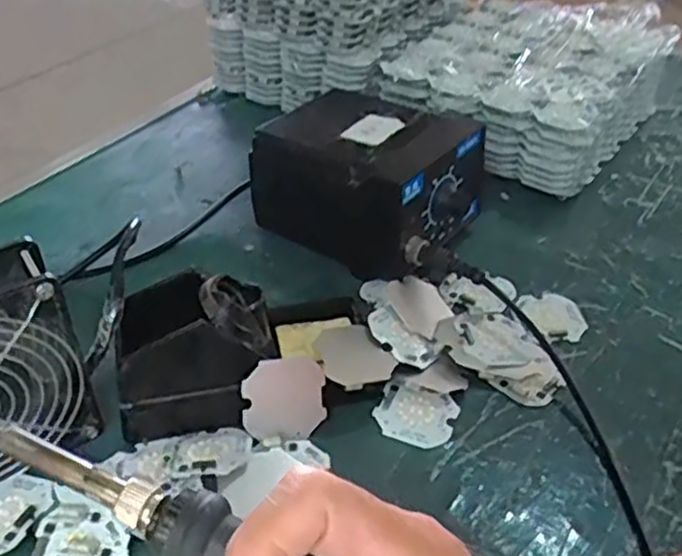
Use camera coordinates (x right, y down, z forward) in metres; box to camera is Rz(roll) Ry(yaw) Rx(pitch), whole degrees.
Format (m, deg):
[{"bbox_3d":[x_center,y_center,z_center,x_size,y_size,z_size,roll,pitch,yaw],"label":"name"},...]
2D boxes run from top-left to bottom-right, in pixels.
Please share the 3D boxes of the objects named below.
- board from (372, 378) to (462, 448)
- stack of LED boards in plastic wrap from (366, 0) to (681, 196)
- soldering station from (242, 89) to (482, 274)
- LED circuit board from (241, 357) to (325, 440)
[{"bbox_3d":[0.044,0.081,0.427,0.046,0.010,0.038,12,41,14],"label":"board"},{"bbox_3d":[0.173,-0.180,0.666,0.193,0.097,0.228,31,48,31],"label":"stack of LED boards in plastic wrap"},{"bbox_3d":[0.023,-0.075,0.544,0.146,0.091,0.112,25,45,26],"label":"soldering station"},{"bbox_3d":[-0.032,0.069,0.408,0.045,0.045,0.004,-2,1,-9],"label":"LED circuit board"}]

